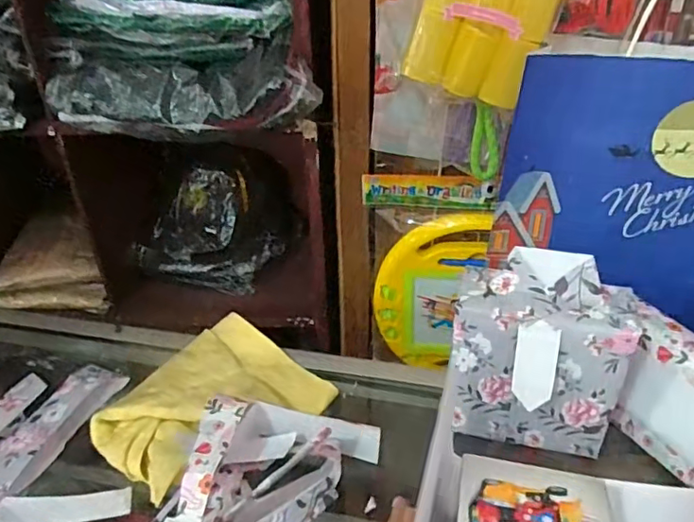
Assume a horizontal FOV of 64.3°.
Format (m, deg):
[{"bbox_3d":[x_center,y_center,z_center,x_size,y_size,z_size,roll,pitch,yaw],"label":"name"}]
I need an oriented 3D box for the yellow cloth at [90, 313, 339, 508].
[{"bbox_3d":[-0.128,0.128,0.517,0.155,0.027,0.187,25,41,34],"label":"yellow cloth"}]

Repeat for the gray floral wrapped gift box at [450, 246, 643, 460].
[{"bbox_3d":[0.153,0.079,0.453,0.128,0.164,0.068,8,34,13],"label":"gray floral wrapped gift box"}]

